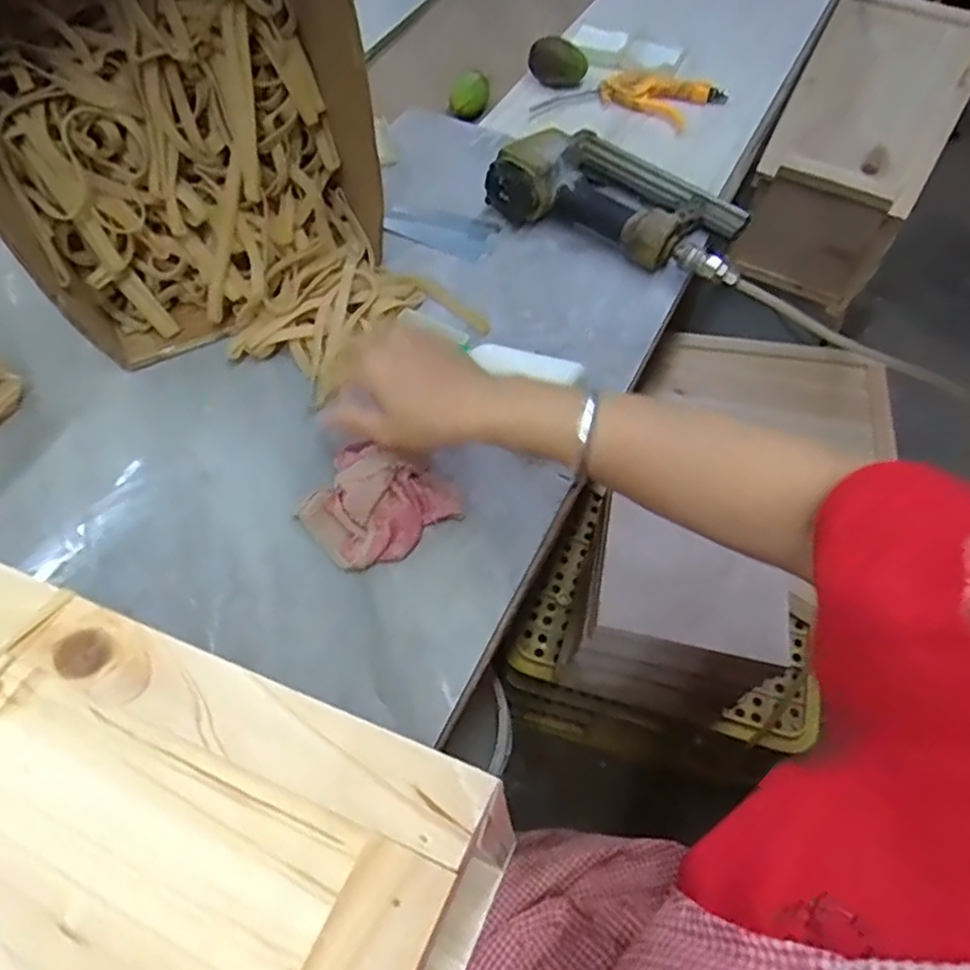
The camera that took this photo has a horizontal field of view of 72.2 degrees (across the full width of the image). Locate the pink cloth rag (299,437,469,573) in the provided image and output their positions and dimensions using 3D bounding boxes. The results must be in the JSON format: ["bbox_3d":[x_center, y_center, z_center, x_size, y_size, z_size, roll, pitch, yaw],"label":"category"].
[{"bbox_3d":[-0.088,0.008,0.517,0.105,0.038,0.106,-39,68,-20],"label":"pink cloth rag"}]

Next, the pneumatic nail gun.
[{"bbox_3d":[0.150,-0.298,0.696,0.263,0.066,0.140,25,63,13],"label":"pneumatic nail gun"}]

